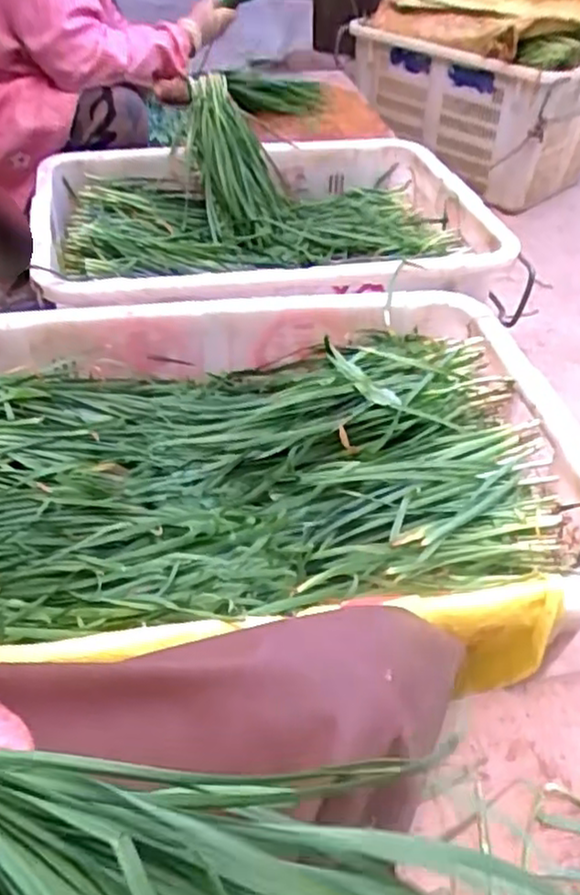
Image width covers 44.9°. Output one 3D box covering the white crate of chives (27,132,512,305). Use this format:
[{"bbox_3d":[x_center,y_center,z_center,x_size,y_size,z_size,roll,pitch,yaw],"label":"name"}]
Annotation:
[{"bbox_3d":[-0.015,-0.335,1.103,0.712,0.142,0.480,-11,46,-14],"label":"white crate of chives"}]

